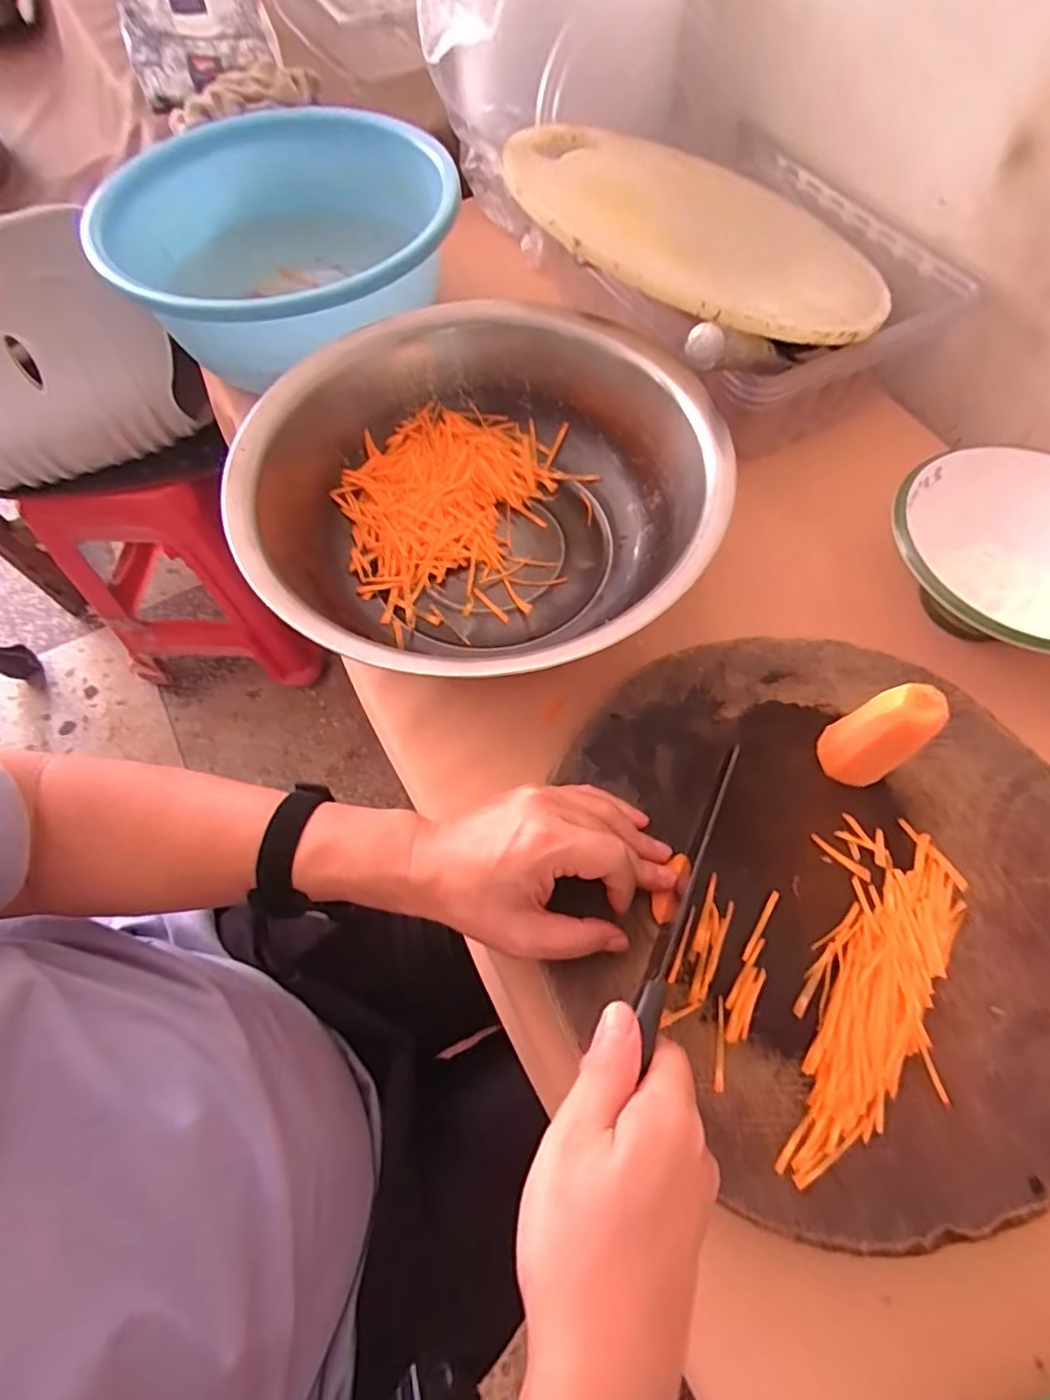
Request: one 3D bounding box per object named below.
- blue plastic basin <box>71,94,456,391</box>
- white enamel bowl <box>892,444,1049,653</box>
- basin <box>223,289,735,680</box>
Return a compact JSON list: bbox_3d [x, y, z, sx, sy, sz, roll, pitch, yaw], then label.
[{"bbox_3d":[-0.246,-0.450,0.642,0.348,0.132,0.335,0,64,1],"label":"blue plastic basin"},{"bbox_3d":[0.379,-0.111,0.479,0.147,0.073,0.179,-35,68,-15],"label":"white enamel bowl"},{"bbox_3d":[-0.034,-0.160,0.513,0.357,0.110,0.360,0,64,1],"label":"basin"}]

